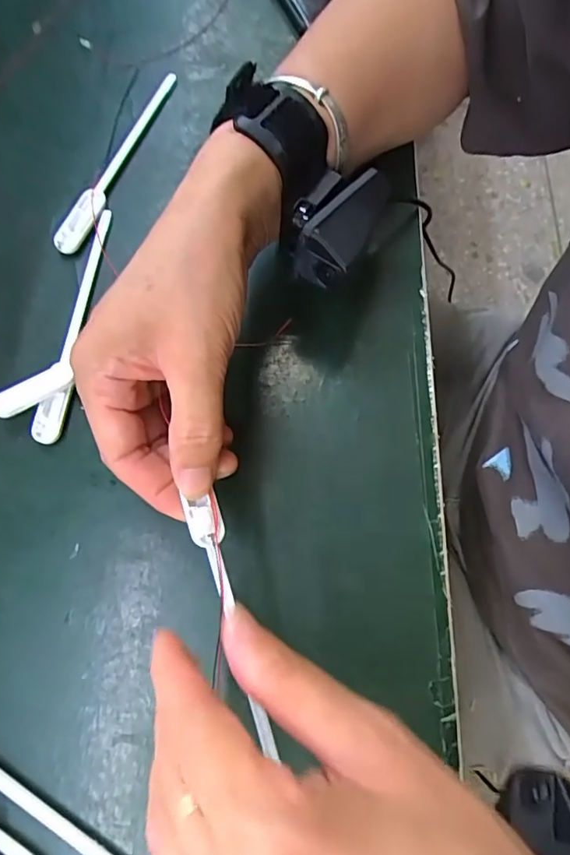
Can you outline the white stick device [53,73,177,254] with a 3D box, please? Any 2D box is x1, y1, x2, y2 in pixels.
[{"bbox_3d":[-0.104,-0.169,0.324,0.018,0.007,0.142,19,75,7],"label":"white stick device"}]

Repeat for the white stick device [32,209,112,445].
[{"bbox_3d":[-0.114,-0.061,0.292,0.017,0.007,0.144,9,74,4],"label":"white stick device"}]

